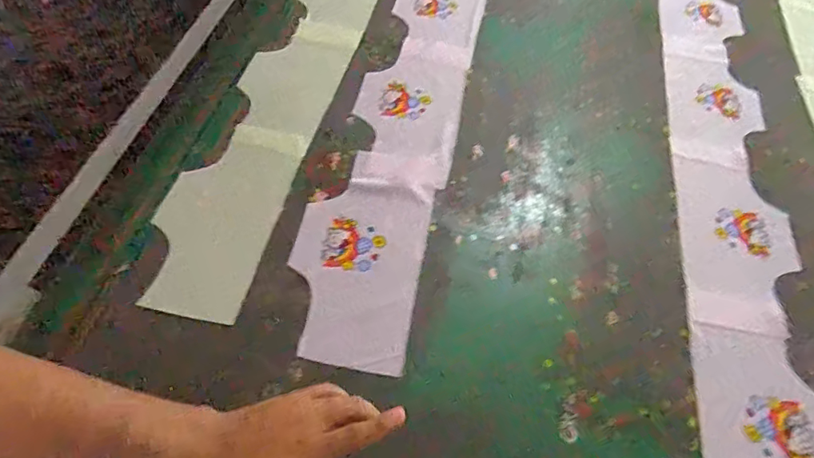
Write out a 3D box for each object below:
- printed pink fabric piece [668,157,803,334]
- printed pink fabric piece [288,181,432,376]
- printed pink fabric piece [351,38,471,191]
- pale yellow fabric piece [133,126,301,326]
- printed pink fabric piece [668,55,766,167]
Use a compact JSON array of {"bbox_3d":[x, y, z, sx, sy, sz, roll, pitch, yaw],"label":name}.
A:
[{"bbox_3d":[0.475,0.016,0.732,0.162,0.004,0.288,12,57,3],"label":"printed pink fabric piece"},{"bbox_3d":[-0.065,0.047,0.665,0.163,0.007,0.262,12,59,-2],"label":"printed pink fabric piece"},{"bbox_3d":[0.004,-0.199,0.831,0.163,0.010,0.338,11,57,3],"label":"printed pink fabric piece"},{"bbox_3d":[-0.249,-0.026,0.683,0.153,0.011,0.296,12,57,3],"label":"pale yellow fabric piece"},{"bbox_3d":[0.535,-0.207,0.886,0.166,0.008,0.259,13,57,4],"label":"printed pink fabric piece"}]

